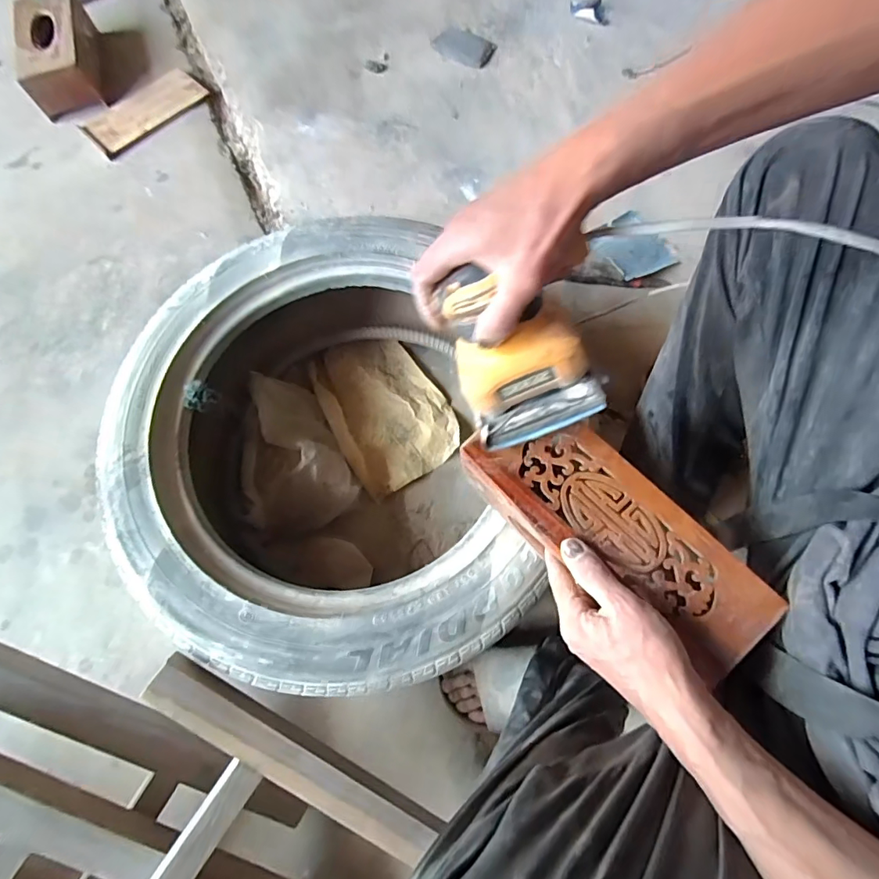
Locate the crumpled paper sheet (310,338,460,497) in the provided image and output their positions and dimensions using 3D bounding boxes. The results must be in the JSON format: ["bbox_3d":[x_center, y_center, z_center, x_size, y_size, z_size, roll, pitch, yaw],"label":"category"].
[{"bbox_3d":[-0.088,-0.055,0.780,0.179,0.036,0.247,-29,74,-8],"label":"crumpled paper sheet"}]

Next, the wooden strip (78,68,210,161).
[{"bbox_3d":[-0.626,-0.700,1.038,0.119,0.015,0.253,43,78,13],"label":"wooden strip"}]

